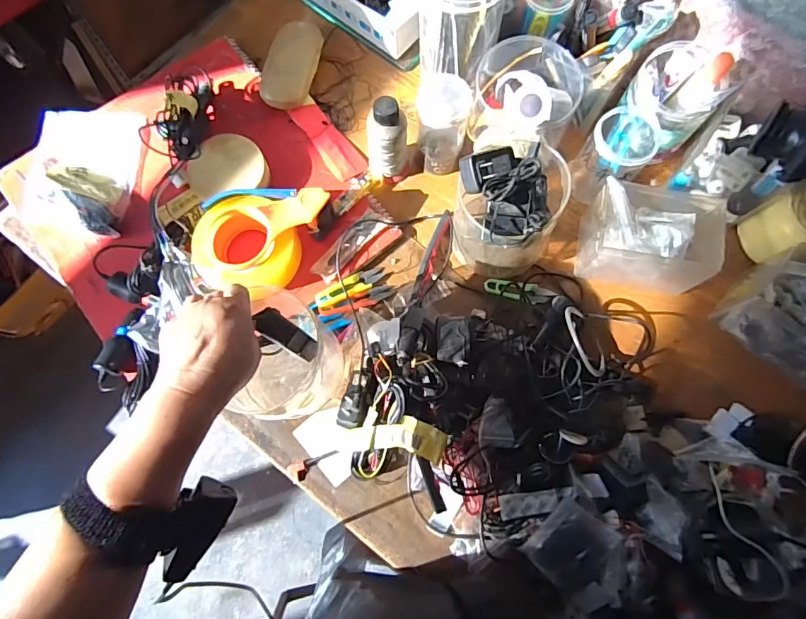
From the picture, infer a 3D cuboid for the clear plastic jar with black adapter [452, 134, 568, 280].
[{"bbox_3d":[0.124,-0.111,0.564,0.101,0.144,0.108,0,74,0],"label":"clear plastic jar with black adapter"}]

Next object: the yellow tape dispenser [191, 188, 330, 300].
[{"bbox_3d":[-0.172,-0.081,0.583,0.159,0.056,0.125,-2,74,-1],"label":"yellow tape dispenser"}]

